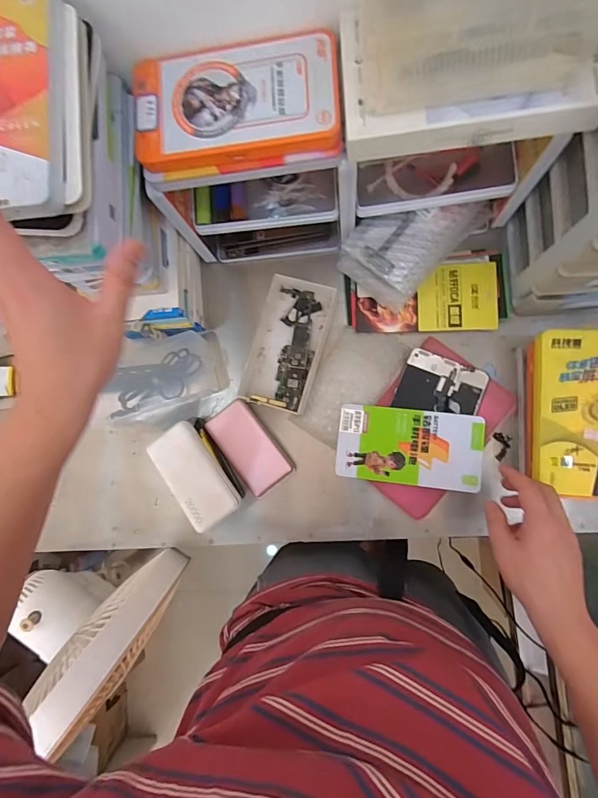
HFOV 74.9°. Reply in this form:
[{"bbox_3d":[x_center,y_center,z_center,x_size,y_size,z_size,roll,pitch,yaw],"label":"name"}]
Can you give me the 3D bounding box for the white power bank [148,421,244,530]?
[{"bbox_3d":[-0.138,0.100,0.508,0.066,0.030,0.134,-36,82,4],"label":"white power bank"}]

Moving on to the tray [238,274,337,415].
[{"bbox_3d":[-0.017,-0.080,0.547,0.098,0.031,0.187,15,88,9],"label":"tray"}]

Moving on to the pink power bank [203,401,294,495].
[{"bbox_3d":[-0.068,0.067,0.550,0.067,0.021,0.128,-37,82,3],"label":"pink power bank"}]

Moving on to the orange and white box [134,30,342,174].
[{"bbox_3d":[-0.059,-0.277,0.368,0.189,0.026,0.104,-6,85,7],"label":"orange and white box"}]

